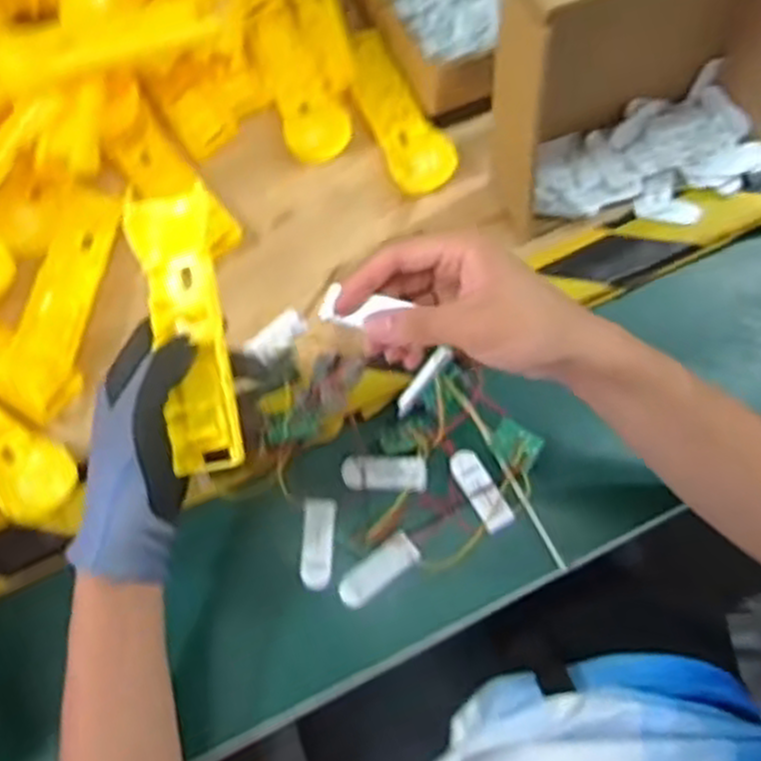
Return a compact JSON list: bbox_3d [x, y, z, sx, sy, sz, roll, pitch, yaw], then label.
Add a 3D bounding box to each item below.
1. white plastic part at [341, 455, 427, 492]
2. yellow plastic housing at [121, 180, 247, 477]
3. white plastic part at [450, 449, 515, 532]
[{"bbox_3d":[0.003,0.065,0.565,0.058,0.011,0.026,-2,68,0],"label":"white plastic part"},{"bbox_3d":[-0.110,-0.029,0.466,0.044,0.024,0.162,-12,85,-4],"label":"yellow plastic housing"},{"bbox_3d":[0.070,0.077,0.564,0.021,0.010,0.060,-29,70,-10],"label":"white plastic part"}]

